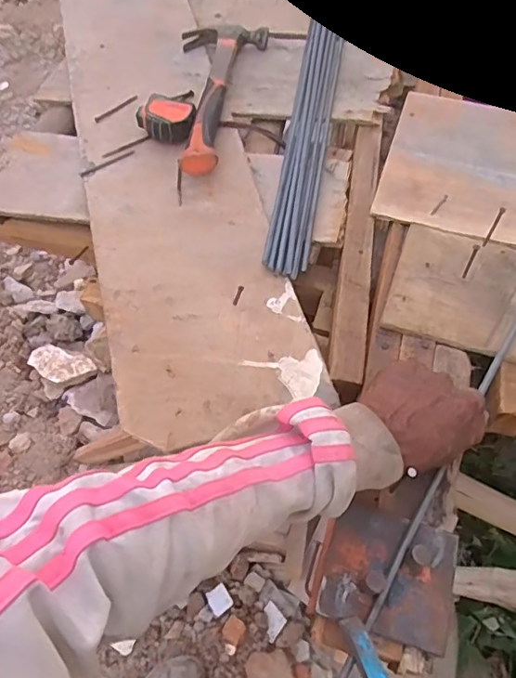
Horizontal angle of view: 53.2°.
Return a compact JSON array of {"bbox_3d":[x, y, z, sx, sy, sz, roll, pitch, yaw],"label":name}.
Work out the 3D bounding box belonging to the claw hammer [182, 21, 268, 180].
[{"bbox_3d":[-0.077,-0.342,0.708,0.119,0.038,0.337,11,58,7],"label":"claw hammer"}]

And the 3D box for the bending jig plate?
[{"bbox_3d":[0.104,0.177,0.396,0.096,0.030,0.089,16,59,10],"label":"bending jig plate"}]

